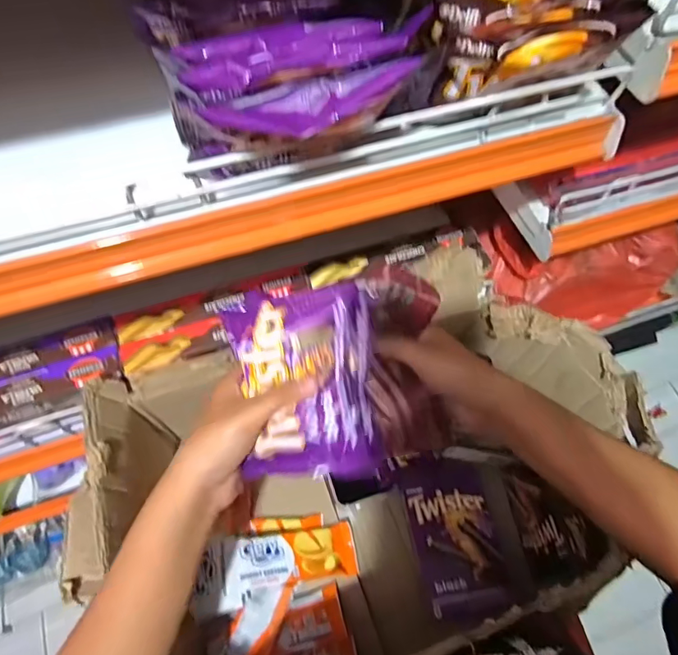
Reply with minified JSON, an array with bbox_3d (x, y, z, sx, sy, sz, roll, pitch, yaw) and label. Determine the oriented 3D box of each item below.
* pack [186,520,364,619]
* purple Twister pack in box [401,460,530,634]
[{"bbox_3d":[-0.062,0.244,0.509,0.168,0.030,0.060,-5,63,-22],"label":"pack"},{"bbox_3d":[0.133,0.231,0.536,0.106,0.055,0.167,-10,56,-4],"label":"purple Twister pack in box"}]

